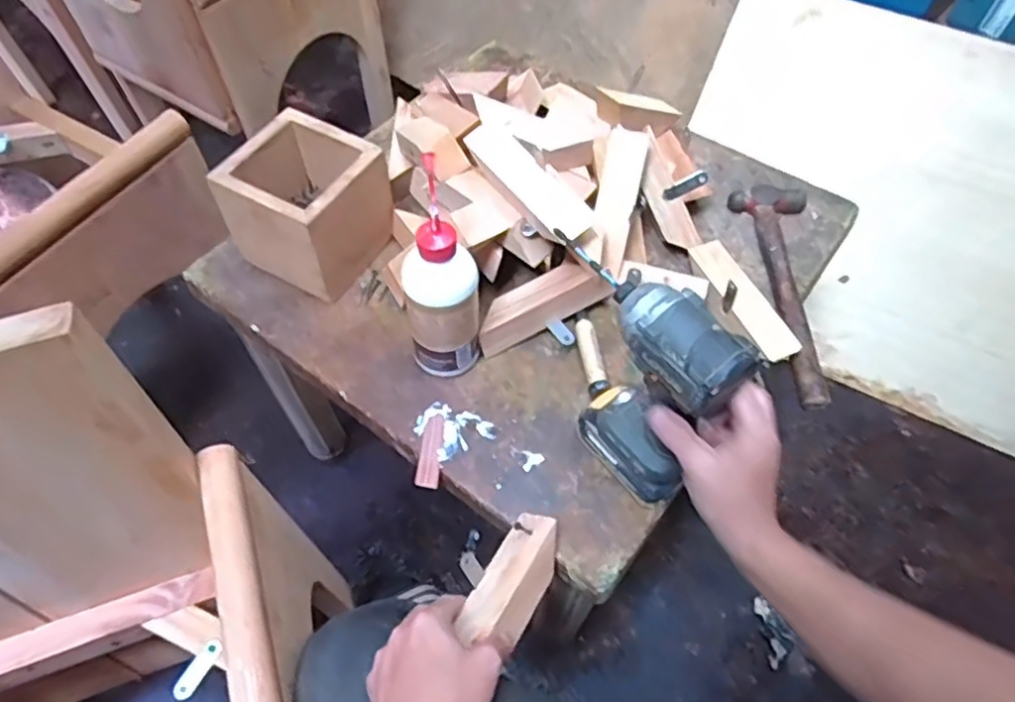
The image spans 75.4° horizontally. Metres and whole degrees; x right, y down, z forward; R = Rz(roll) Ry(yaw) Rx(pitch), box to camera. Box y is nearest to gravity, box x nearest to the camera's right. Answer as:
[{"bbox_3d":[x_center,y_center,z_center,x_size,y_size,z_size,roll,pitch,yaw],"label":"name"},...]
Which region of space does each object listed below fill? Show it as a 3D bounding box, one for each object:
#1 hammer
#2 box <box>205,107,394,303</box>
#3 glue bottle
[{"bbox_3d":[0.340,-0.075,0.758,0.091,0.027,0.301,-4,58,-1],"label":"hammer"},{"bbox_3d":[-0.228,-0.166,0.747,0.143,0.124,0.143,22,61,14],"label":"box"},{"bbox_3d":[-0.064,-0.063,0.619,0.070,0.237,0.059,-10,59,-5],"label":"glue bottle"}]

